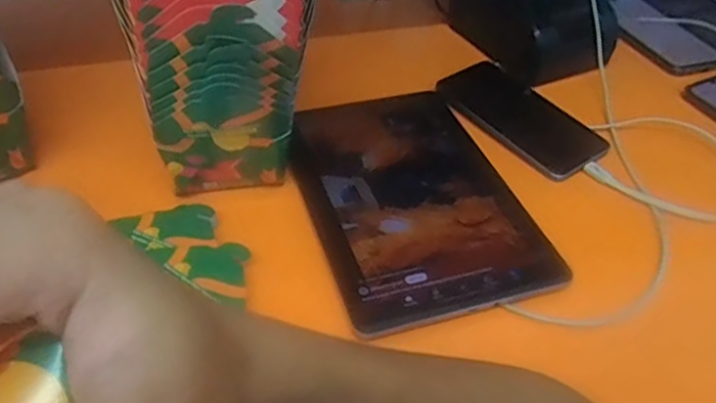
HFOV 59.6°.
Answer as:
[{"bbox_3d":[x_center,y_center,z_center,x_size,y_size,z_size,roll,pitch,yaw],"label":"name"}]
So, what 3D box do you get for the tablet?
[{"bbox_3d":[0.041,-0.008,0.511,0.162,0.015,0.242,-10,45,-14],"label":"tablet"}]

